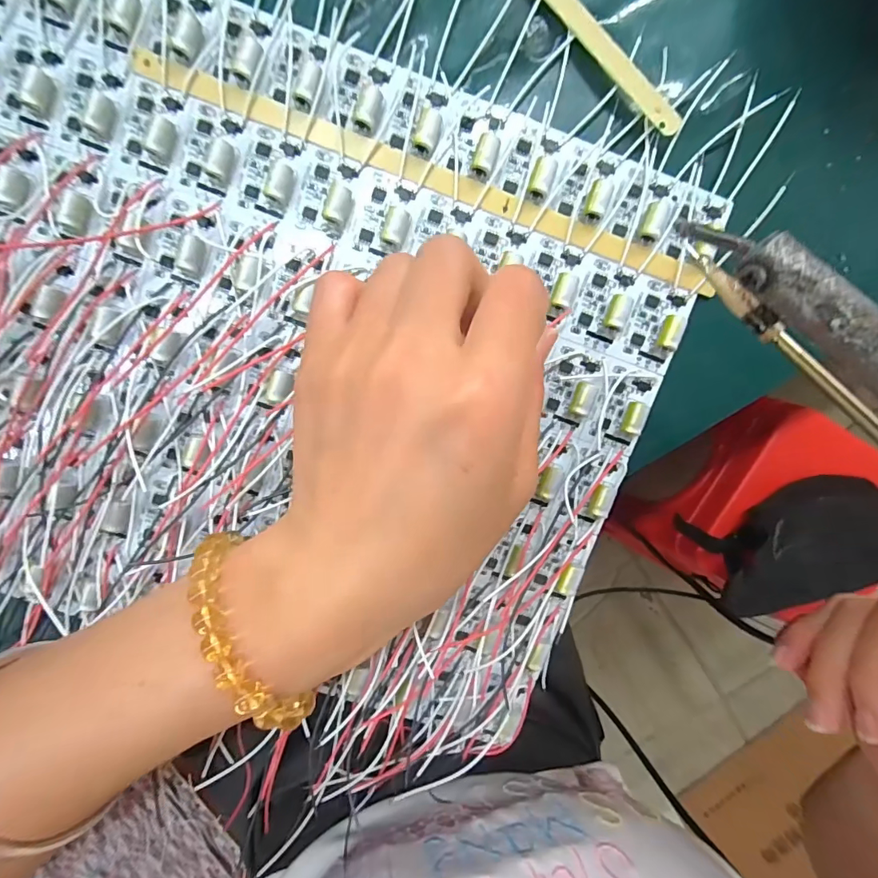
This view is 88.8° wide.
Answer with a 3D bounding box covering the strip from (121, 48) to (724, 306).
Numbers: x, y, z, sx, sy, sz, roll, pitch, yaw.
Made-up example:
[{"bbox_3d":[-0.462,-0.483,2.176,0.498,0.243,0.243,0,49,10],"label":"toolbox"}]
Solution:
[{"bbox_3d":[-0.001,-0.097,0.169,0.226,0.004,0.007,20,96,-4],"label":"strip"}]

